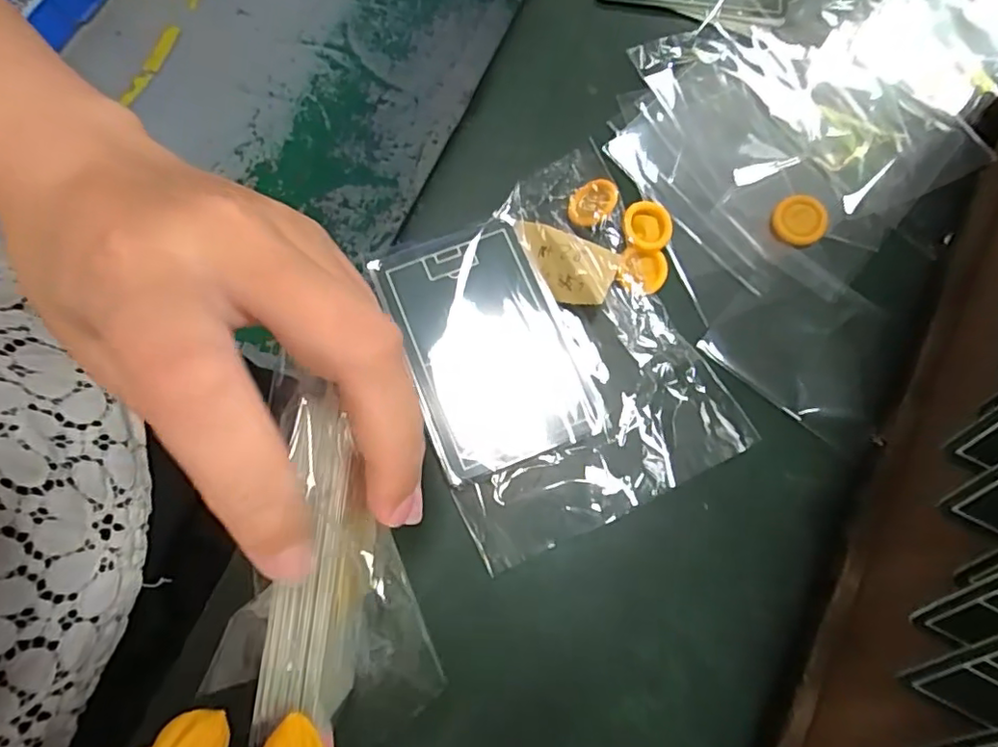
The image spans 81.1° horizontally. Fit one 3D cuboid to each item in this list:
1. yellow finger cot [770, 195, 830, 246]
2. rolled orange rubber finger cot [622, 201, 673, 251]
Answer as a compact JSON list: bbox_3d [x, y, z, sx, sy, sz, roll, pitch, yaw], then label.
[{"bbox_3d":[0.121,-0.061,0.233,0.022,0.004,0.019,-2,76,-1],"label":"yellow finger cot"},{"bbox_3d":[0.059,-0.058,0.230,0.019,0.006,0.021,13,76,3],"label":"rolled orange rubber finger cot"}]

